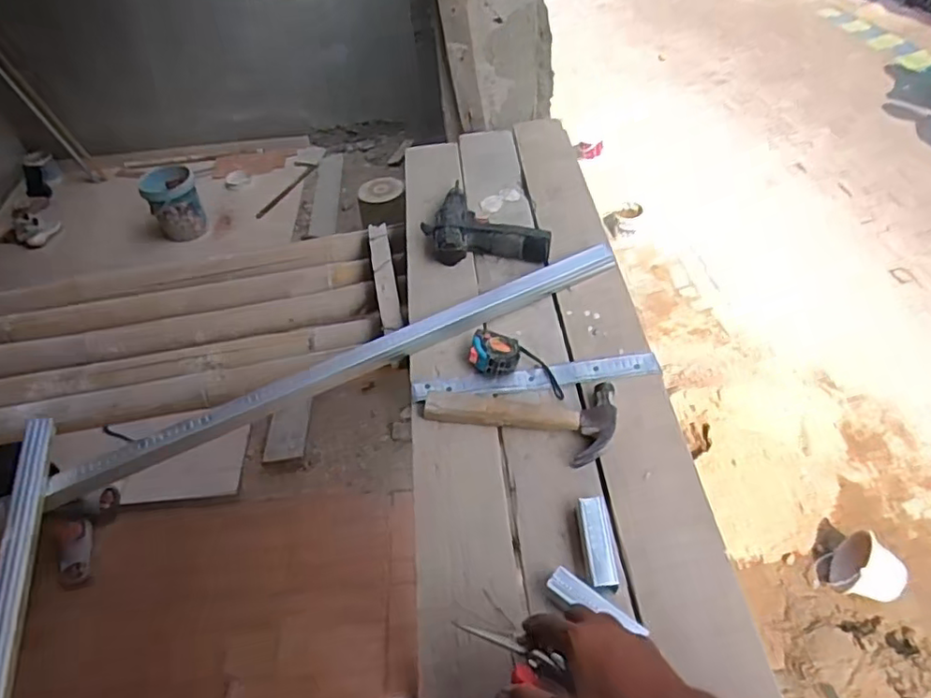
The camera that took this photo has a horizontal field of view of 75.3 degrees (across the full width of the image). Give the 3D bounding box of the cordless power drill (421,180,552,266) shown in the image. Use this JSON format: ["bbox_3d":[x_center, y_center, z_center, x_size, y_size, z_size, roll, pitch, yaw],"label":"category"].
[{"bbox_3d":[0.042,-0.226,1.060,0.214,0.056,0.196,2,48,9],"label":"cordless power drill"}]

